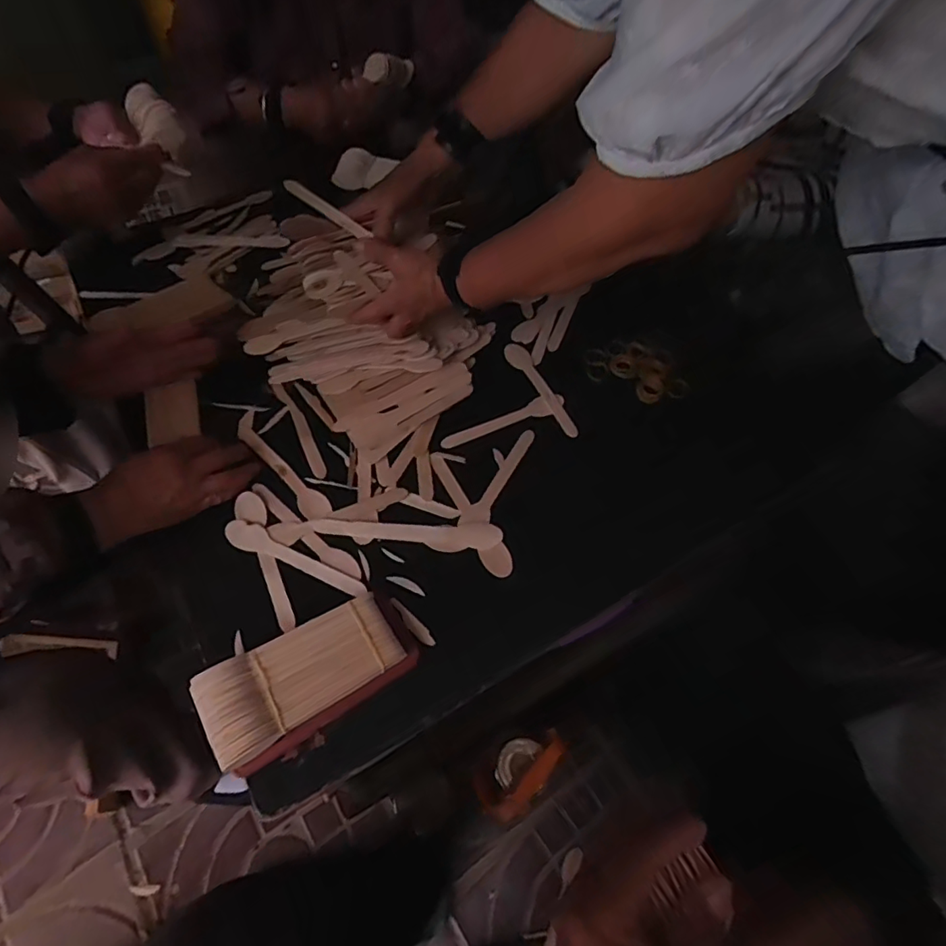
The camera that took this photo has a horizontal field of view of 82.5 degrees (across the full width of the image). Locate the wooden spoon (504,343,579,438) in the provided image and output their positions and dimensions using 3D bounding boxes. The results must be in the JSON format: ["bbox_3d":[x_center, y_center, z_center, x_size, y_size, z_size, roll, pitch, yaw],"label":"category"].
[{"bbox_3d":[0.081,-0.105,0.660,0.027,0.014,0.159,-17,57,-15],"label":"wooden spoon"}]

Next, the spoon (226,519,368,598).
[{"bbox_3d":[-0.173,0.082,0.528,0.156,0.005,0.027,20,55,11],"label":"spoon"}]

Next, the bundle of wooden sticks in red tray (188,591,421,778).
[{"bbox_3d":[-0.136,0.171,0.459,0.175,0.044,0.082,-26,61,-19],"label":"bundle of wooden sticks in red tray"}]

